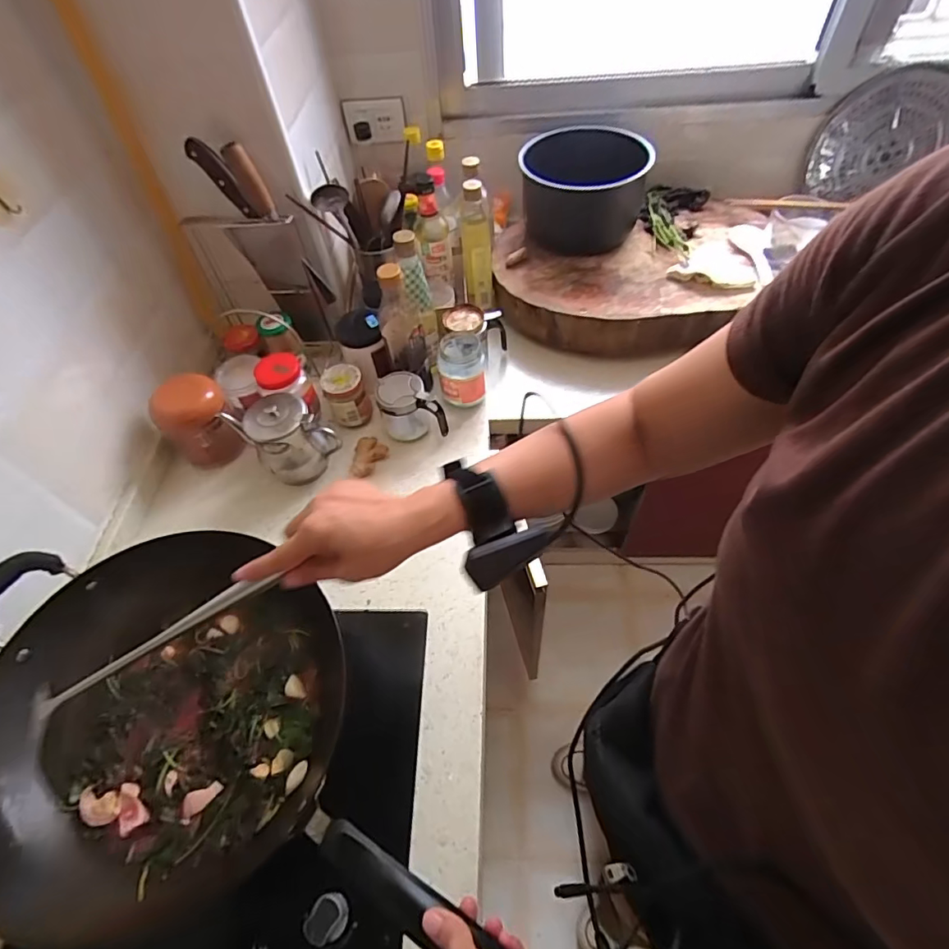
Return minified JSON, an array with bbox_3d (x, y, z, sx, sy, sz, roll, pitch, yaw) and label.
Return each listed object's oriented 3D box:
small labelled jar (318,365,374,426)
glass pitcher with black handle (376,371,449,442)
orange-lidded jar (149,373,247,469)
[{"bbox_3d":[-0.215,-0.132,0.866,0.065,0.090,0.059,-20,55,-10],"label":"small labelled jar"},{"bbox_3d":[-0.100,-0.109,0.845,0.101,0.100,0.073,-5,54,0],"label":"glass pitcher with black handle"},{"bbox_3d":[-0.442,-0.085,0.824,0.104,0.121,0.089,-35,59,-20],"label":"orange-lidded jar"}]

